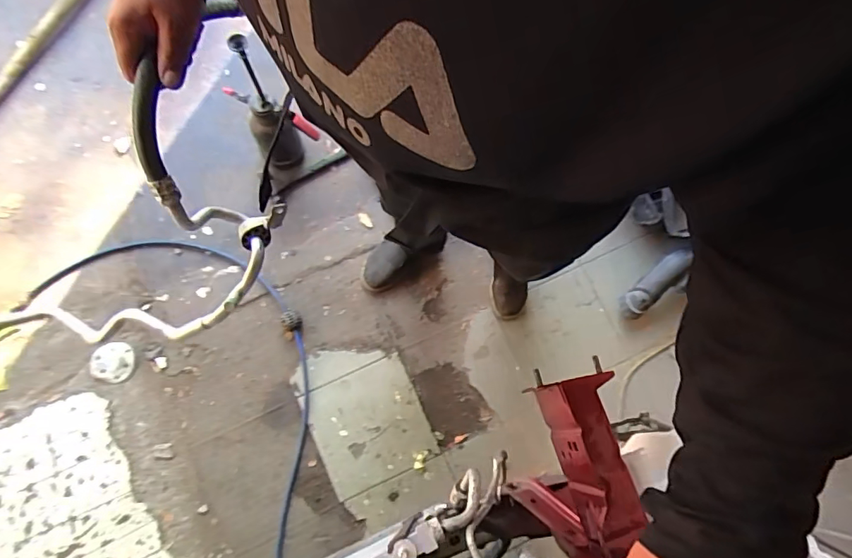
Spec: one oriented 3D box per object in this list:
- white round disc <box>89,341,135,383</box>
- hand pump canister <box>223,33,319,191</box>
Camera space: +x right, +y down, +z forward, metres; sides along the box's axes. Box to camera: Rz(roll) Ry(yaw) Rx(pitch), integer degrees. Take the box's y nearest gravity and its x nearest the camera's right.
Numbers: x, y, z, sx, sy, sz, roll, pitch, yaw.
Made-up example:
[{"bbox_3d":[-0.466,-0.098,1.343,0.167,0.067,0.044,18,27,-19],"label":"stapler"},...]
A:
[{"bbox_3d":[-0.871,0.233,1.401,0.121,0.027,0.104,-38,84,2],"label":"white round disc"},{"bbox_3d":[-0.416,-0.422,1.303,0.175,0.503,0.196,-28,82,-8],"label":"hand pump canister"}]

